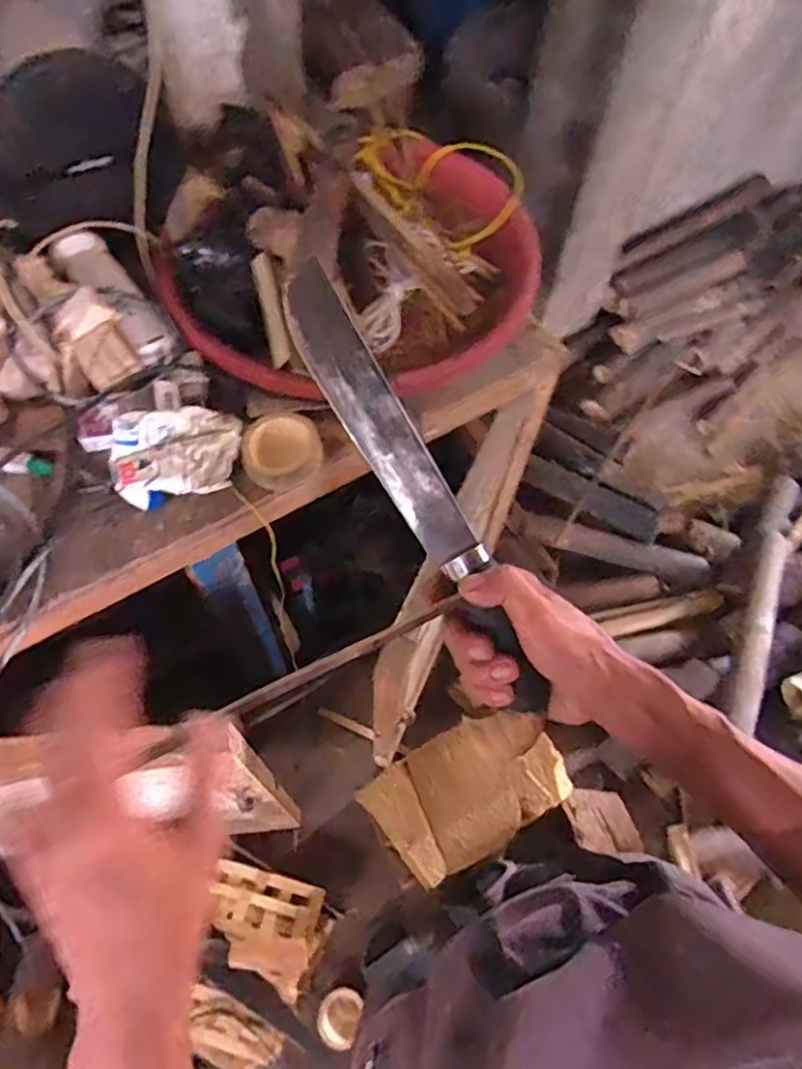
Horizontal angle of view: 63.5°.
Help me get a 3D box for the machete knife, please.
[{"bbox_3d":[0.010,-0.027,0.400,0.032,0.024,0.293,-30,89,-17],"label":"machete knife"}]

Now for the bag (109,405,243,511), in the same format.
[{"bbox_3d":[-0.237,-0.085,0.687,0.135,0.036,0.099,-8,62,-7],"label":"bag"}]

